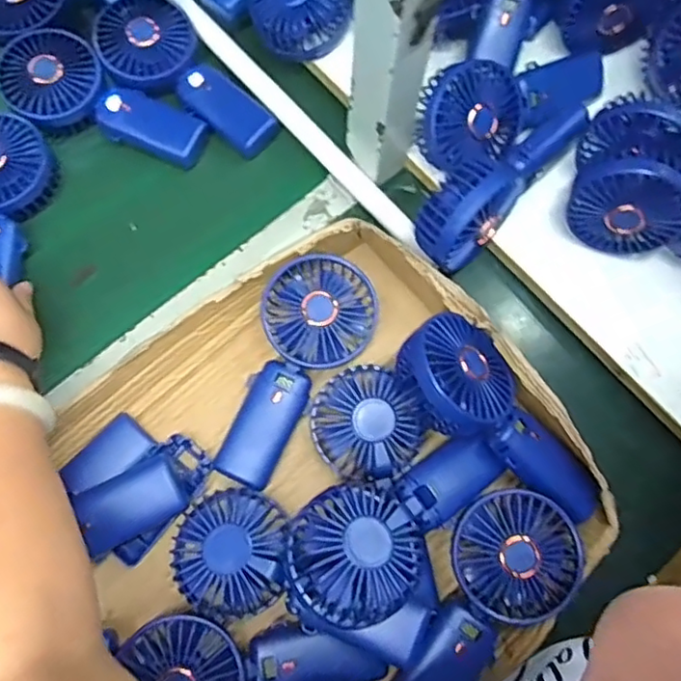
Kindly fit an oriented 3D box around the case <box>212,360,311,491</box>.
[{"bbox_3d":[-0.058,0.064,0.471,0.044,0.024,0.093,25,75,7],"label":"case"}]

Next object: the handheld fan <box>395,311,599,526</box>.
[{"bbox_3d":[0.121,0.056,0.450,0.077,0.048,0.178,-45,96,-12],"label":"handheld fan"}]

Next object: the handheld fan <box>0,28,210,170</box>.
[{"bbox_3d":[-0.217,-0.206,0.550,0.181,0.046,0.084,32,76,8],"label":"handheld fan"}]

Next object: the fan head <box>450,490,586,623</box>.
[{"bbox_3d":[0.124,0.150,0.429,0.084,0.025,0.087,0,74,-1],"label":"fan head"}]

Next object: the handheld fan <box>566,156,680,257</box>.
[{"bbox_3d":[0.269,-0.088,0.482,0.175,0.078,0.035,22,74,-8],"label":"handheld fan"}]

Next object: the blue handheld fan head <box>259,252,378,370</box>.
[{"bbox_3d":[-0.016,-0.023,0.479,0.085,0.033,0.084,0,73,-1],"label":"blue handheld fan head"}]

